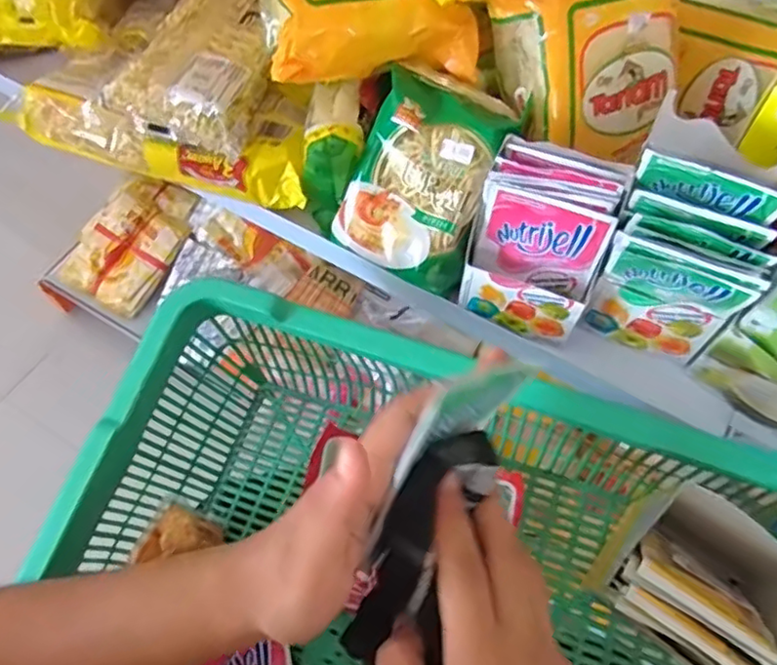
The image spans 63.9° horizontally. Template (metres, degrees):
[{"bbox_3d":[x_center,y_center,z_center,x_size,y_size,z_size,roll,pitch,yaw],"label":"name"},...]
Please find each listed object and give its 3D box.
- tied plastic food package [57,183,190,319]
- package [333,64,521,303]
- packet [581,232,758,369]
[{"bbox_3d":[-0.405,-0.125,0.957,0.175,0.032,0.174,35,89,19],"label":"tied plastic food package"},{"bbox_3d":[0.025,-0.104,0.432,0.097,0.133,0.036,26,20,12],"label":"package"},{"bbox_3d":[0.171,-0.016,0.395,0.080,0.102,0.015,23,63,12],"label":"packet"}]

